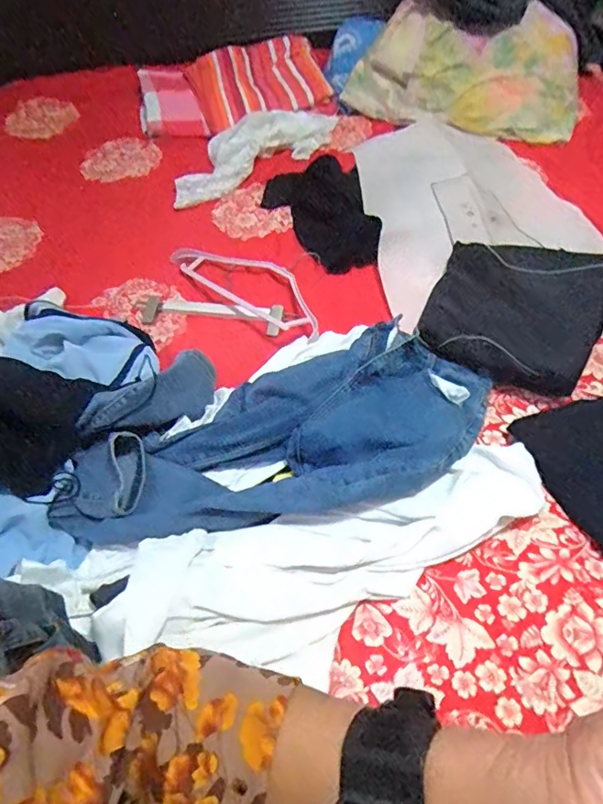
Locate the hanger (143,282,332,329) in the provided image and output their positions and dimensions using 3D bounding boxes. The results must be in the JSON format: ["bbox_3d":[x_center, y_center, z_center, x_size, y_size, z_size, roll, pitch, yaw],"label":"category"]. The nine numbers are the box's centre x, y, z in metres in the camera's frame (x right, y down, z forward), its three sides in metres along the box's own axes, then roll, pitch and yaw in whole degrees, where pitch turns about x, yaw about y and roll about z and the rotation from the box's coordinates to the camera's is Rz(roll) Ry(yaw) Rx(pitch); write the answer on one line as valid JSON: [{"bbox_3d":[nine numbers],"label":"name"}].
[{"bbox_3d":[-0.166,-0.154,0.956,0.269,0.032,0.075,3,52,7],"label":"hanger"}]

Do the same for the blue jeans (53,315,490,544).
[{"bbox_3d":[-0.014,0.057,0.688,0.611,0.073,0.243,-20,53,-12],"label":"blue jeans"}]

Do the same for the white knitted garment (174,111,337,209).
[{"bbox_3d":[-0.116,-0.638,1.272,0.198,0.065,0.516,31,60,25],"label":"white knitted garment"}]

